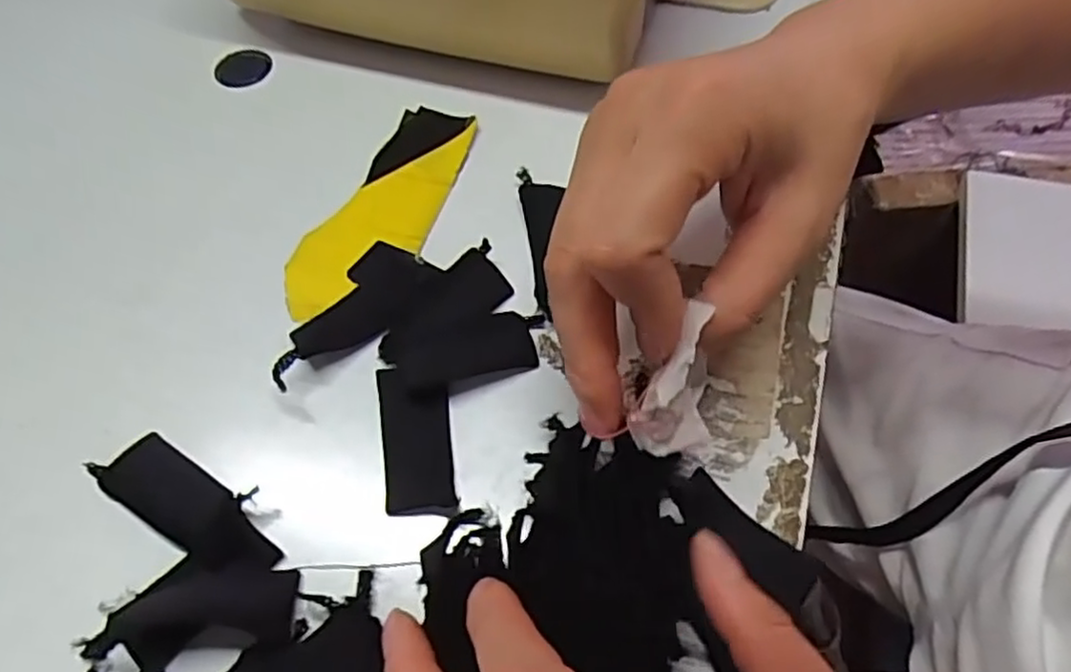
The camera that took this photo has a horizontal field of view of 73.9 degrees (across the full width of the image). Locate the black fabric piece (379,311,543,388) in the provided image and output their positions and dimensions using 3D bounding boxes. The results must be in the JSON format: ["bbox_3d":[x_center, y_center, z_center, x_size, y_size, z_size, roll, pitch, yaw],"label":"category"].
[{"bbox_3d":[-0.026,0.004,0.241,0.050,0.007,0.030,-9,50,-11],"label":"black fabric piece"}]

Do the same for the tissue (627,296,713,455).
[{"bbox_3d":[0.038,0.014,0.190,0.020,0.042,0.014,12,23,8],"label":"tissue"}]

